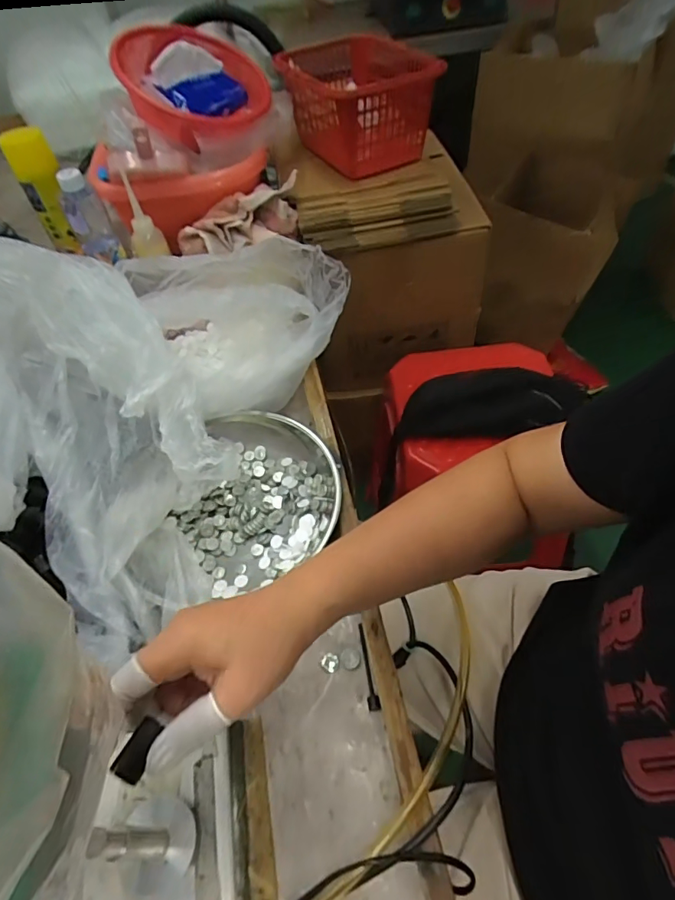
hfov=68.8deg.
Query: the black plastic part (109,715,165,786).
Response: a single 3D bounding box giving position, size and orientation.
[{"bbox_3d":[-0.105,0.159,0.261,0.016,0.004,0.028,23,53,15],"label":"black plastic part"}]

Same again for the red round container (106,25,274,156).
[{"bbox_3d":[-0.214,-0.566,0.750,0.210,0.100,0.245,-6,52,-8],"label":"red round container"}]

